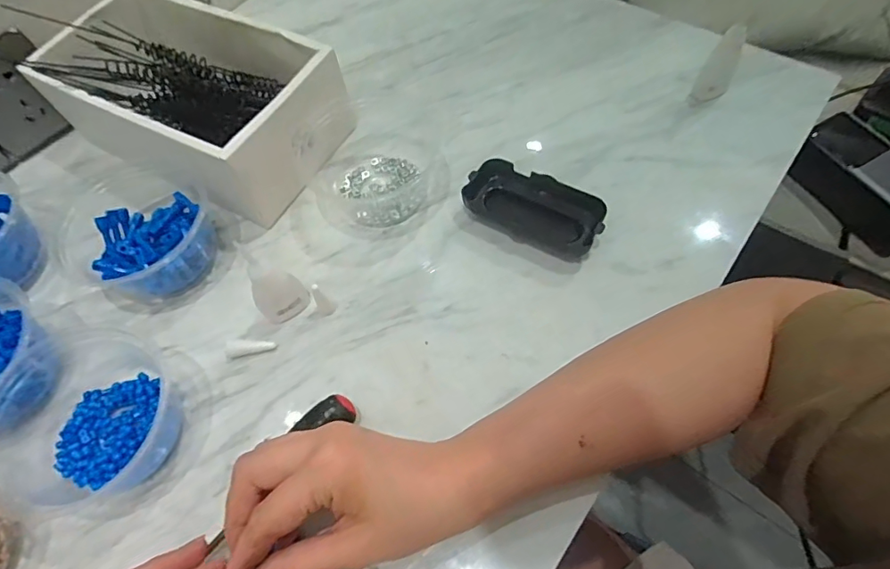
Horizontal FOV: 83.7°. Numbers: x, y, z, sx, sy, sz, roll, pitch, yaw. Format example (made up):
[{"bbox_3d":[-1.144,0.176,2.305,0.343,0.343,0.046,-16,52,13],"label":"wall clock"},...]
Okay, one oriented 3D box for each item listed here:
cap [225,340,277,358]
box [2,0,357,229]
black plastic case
[{"bbox_3d":[-0.145,0.046,0.370,0.034,0.012,0.010,-15,62,-4],"label":"cap"},{"bbox_3d":[-0.218,-0.169,0.439,0.241,0.081,0.141,25,66,17],"label":"box"},{"bbox_3d":[0.072,-0.062,0.402,0.108,0.028,0.049,27,67,17],"label":"black plastic case"}]

